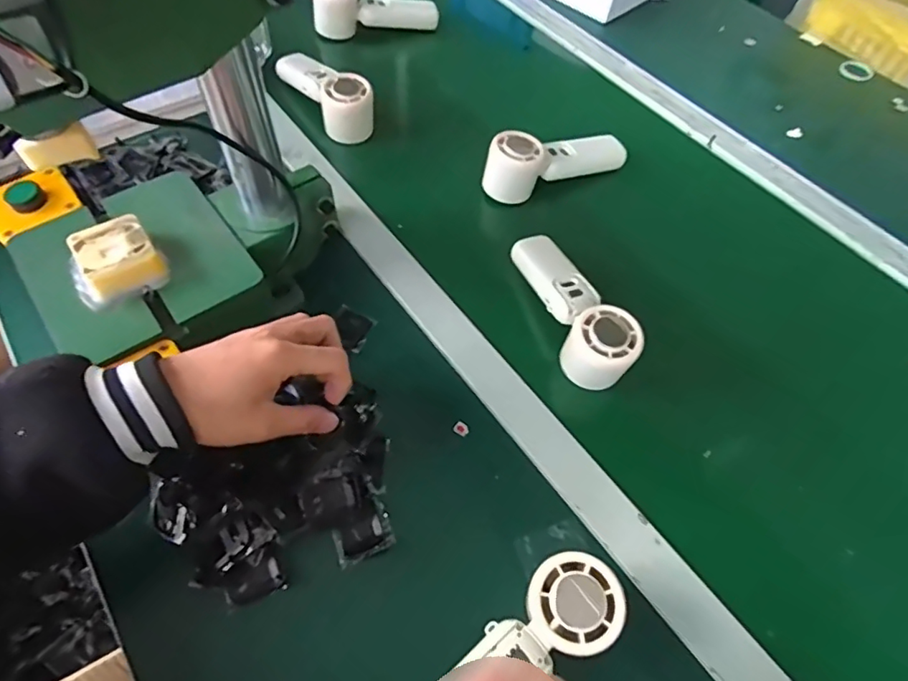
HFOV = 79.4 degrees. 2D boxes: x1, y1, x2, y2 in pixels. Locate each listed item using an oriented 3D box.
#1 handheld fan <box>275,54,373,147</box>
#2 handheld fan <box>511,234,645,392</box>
[{"bbox_3d":[-0.150,-0.294,0.634,0.056,0.056,0.157,-30,64,-21],"label":"handheld fan"},{"bbox_3d":[0.107,-0.035,0.489,0.060,0.051,0.162,-11,59,-11],"label":"handheld fan"}]

